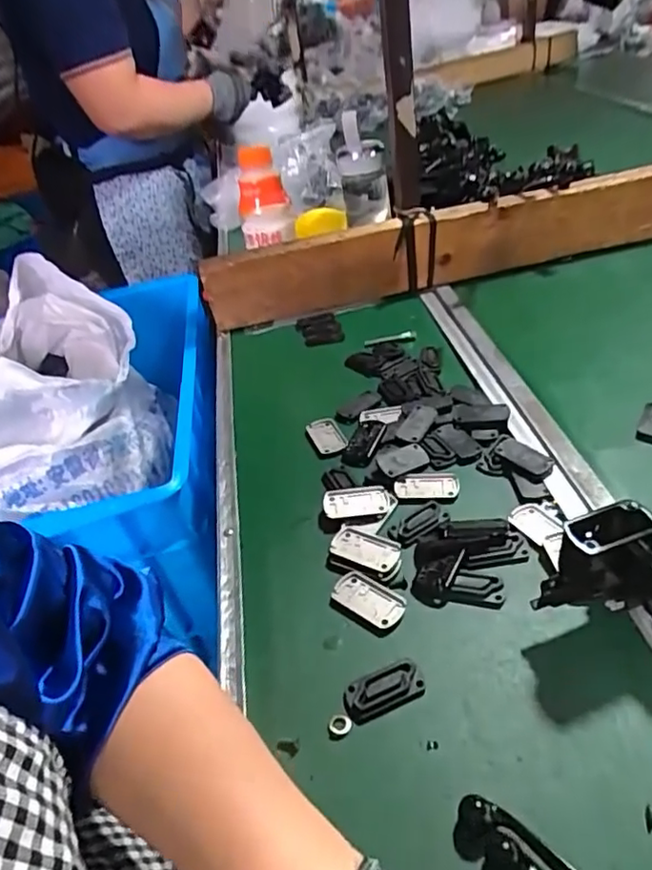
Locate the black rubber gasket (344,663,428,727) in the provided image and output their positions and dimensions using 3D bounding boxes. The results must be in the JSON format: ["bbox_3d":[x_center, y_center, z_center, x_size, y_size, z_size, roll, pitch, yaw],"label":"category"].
[{"bbox_3d":[0.035,0.156,0.368,0.049,0.008,0.027,-20,39,-9],"label":"black rubber gasket"}]

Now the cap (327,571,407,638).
[{"bbox_3d":[0.029,0.117,0.419,0.052,0.005,0.032,21,49,36],"label":"cap"}]

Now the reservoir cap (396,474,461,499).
[{"bbox_3d":[0.084,0.043,0.501,0.052,0.006,0.028,-3,39,12],"label":"reservoir cap"}]

